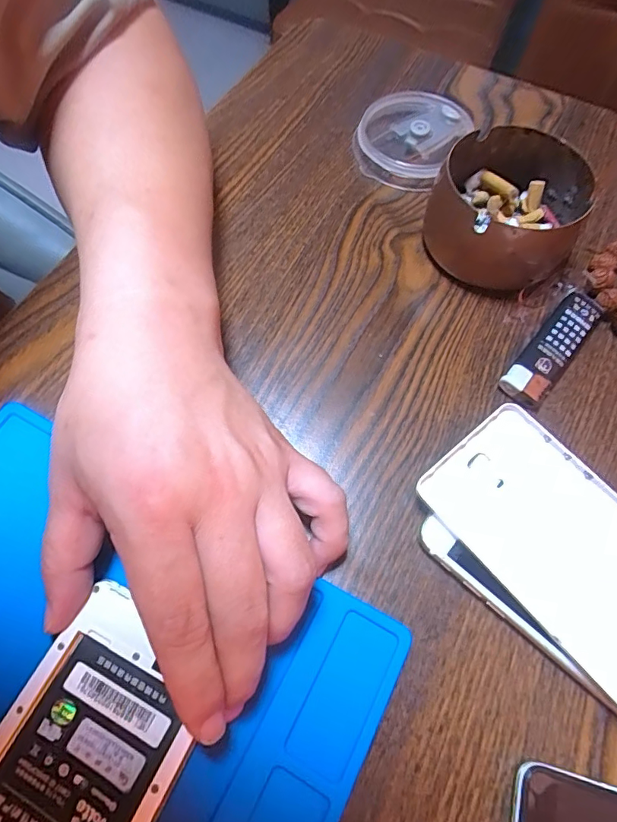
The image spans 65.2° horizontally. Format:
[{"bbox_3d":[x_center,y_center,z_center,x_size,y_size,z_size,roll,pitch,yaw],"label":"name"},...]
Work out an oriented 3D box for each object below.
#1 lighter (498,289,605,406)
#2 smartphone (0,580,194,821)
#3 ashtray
[{"bbox_3d":[0.136,-0.036,0.270,0.022,0.012,0.081,38,70,15],"label":"lighter"},{"bbox_3d":[-0.093,0.145,0.176,0.069,0.005,0.134,25,67,10],"label":"smartphone"},{"bbox_3d":[0.117,-0.117,0.288,0.088,0.046,0.086,18,66,7],"label":"ashtray"}]

